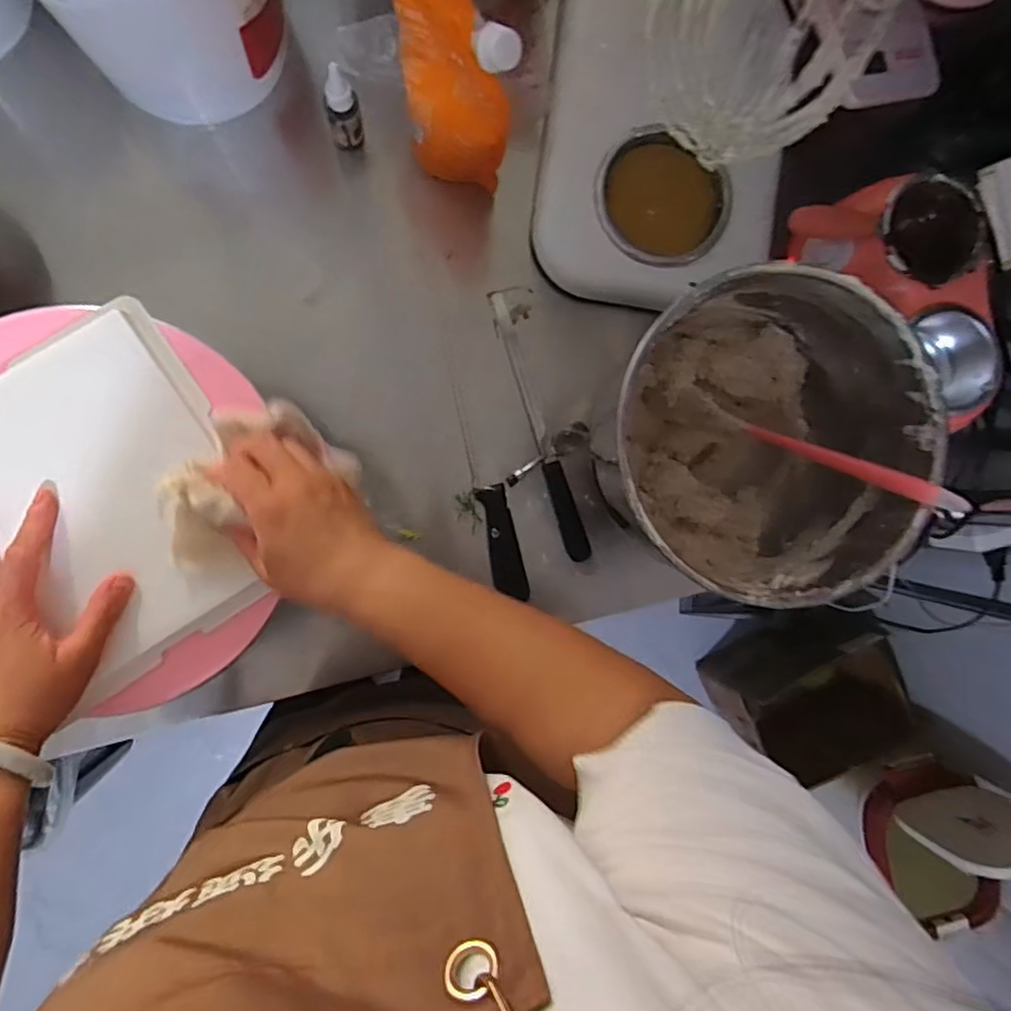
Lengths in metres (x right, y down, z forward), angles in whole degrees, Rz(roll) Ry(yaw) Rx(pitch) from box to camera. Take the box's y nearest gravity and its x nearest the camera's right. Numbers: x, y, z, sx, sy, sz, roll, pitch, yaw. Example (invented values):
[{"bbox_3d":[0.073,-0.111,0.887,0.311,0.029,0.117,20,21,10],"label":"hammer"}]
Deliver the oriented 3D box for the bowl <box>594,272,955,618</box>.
[{"bbox_3d":[0.185,-0.051,0.517,0.224,0.188,0.225,0,92,-6],"label":"bowl"}]

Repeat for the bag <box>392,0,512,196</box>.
[{"bbox_3d":[-0.052,-0.335,0.505,0.126,0.188,0.049,42,87,-6],"label":"bag"}]

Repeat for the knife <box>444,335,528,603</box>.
[{"bbox_3d":[-0.021,-0.038,0.609,0.029,0.014,0.258,-14,93,-6],"label":"knife"}]

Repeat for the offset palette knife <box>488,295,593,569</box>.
[{"bbox_3d":[0.033,-0.075,0.620,0.022,0.018,0.272,-19,94,-5],"label":"offset palette knife"}]

